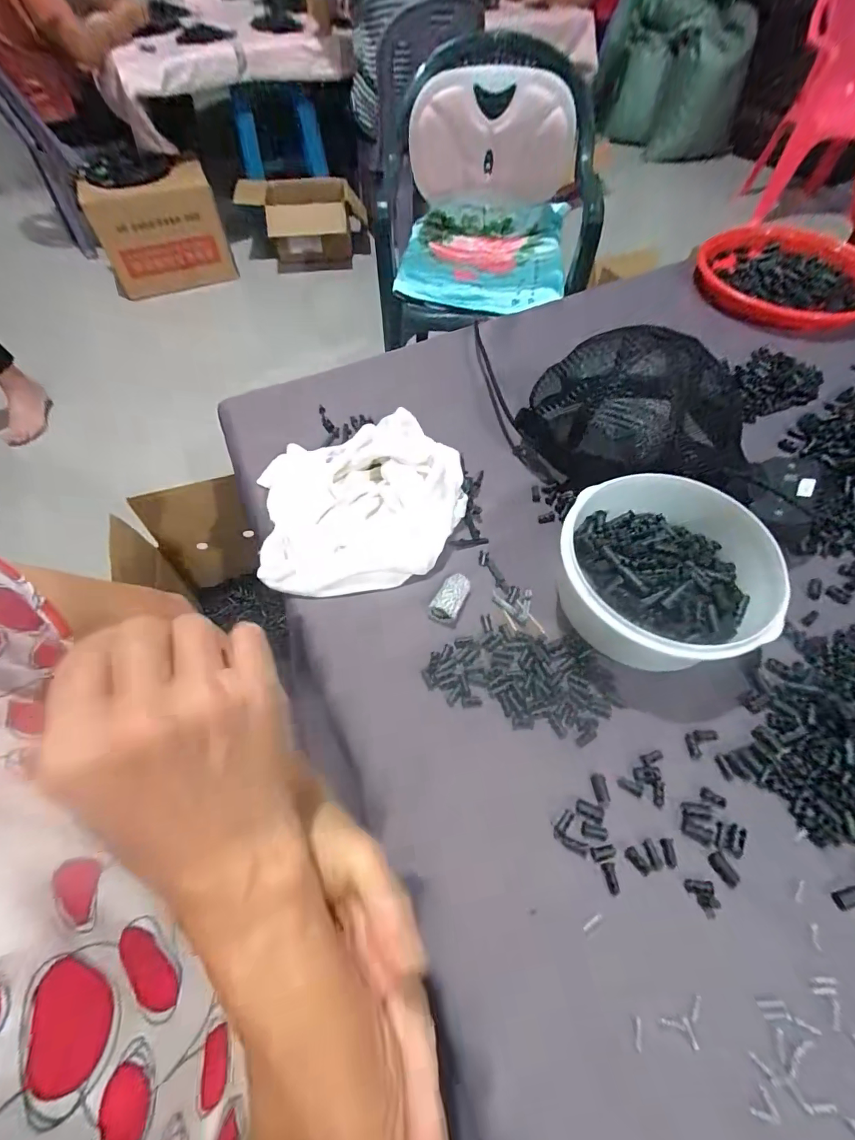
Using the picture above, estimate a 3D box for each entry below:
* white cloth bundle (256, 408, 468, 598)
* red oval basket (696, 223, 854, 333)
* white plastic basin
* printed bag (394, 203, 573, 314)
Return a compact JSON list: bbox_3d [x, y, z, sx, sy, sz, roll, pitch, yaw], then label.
[{"bbox_3d":[-0.066,-0.069,0.432,0.198,0.062,0.169,-8,59,-4],"label":"white cloth bundle"},{"bbox_3d":[0.505,-0.414,0.617,0.239,0.045,0.225,27,63,16],"label":"red oval basket"},{"bbox_3d":[0.192,0.008,0.370,0.168,0.075,0.156,14,60,9],"label":"white plastic basin"},{"bbox_3d":[0.126,-0.716,1.007,0.357,0.107,0.253,7,59,5],"label":"printed bag"}]

